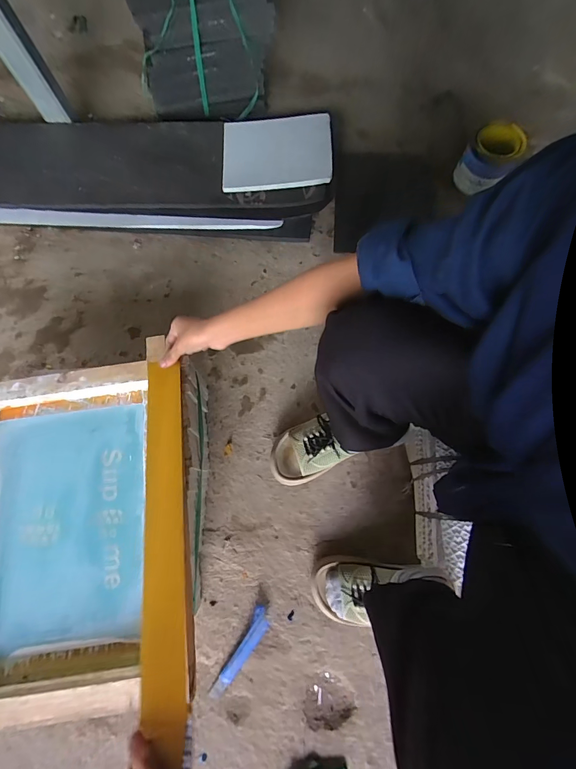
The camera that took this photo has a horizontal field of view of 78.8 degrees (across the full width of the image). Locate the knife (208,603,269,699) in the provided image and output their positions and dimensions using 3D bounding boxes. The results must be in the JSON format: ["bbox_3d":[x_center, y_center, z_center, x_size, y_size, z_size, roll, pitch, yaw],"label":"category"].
[{"bbox_3d":[-0.079,0.463,0.600,0.032,0.023,0.156,29,77,9],"label":"knife"}]

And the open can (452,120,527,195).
[{"bbox_3d":[0.460,-0.512,0.804,0.104,0.104,0.112,0,75,1],"label":"open can"}]

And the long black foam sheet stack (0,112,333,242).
[{"bbox_3d":[-0.676,-0.547,0.863,1.539,0.103,0.300,4,75,3],"label":"long black foam sheet stack"}]

